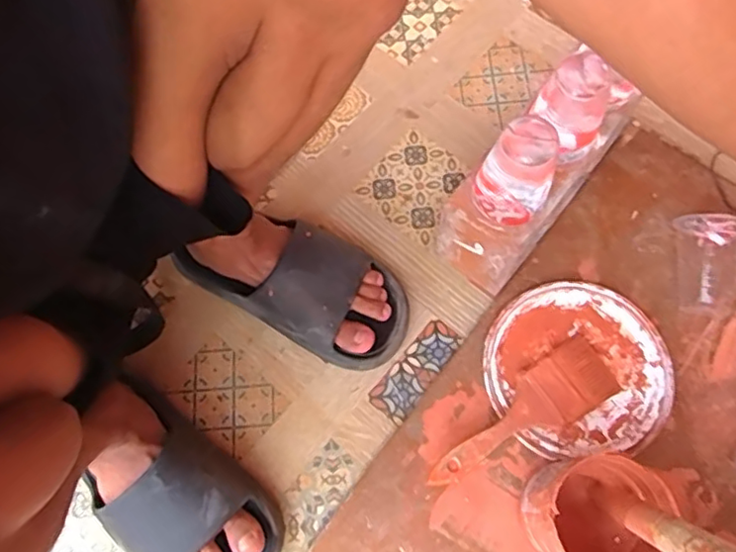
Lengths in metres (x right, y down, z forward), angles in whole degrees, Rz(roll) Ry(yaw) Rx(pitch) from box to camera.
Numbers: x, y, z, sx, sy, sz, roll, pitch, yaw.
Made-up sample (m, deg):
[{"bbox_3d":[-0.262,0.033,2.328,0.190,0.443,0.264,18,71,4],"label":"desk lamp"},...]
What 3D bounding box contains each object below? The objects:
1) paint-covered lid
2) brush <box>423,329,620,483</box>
[{"bbox_3d":[0.205,0.092,0.594,0.172,0.012,0.171,-1,70,2],"label":"paint-covered lid"},{"bbox_3d":[0.142,0.132,0.571,0.199,0.031,0.064,-32,72,-9],"label":"brush"}]

